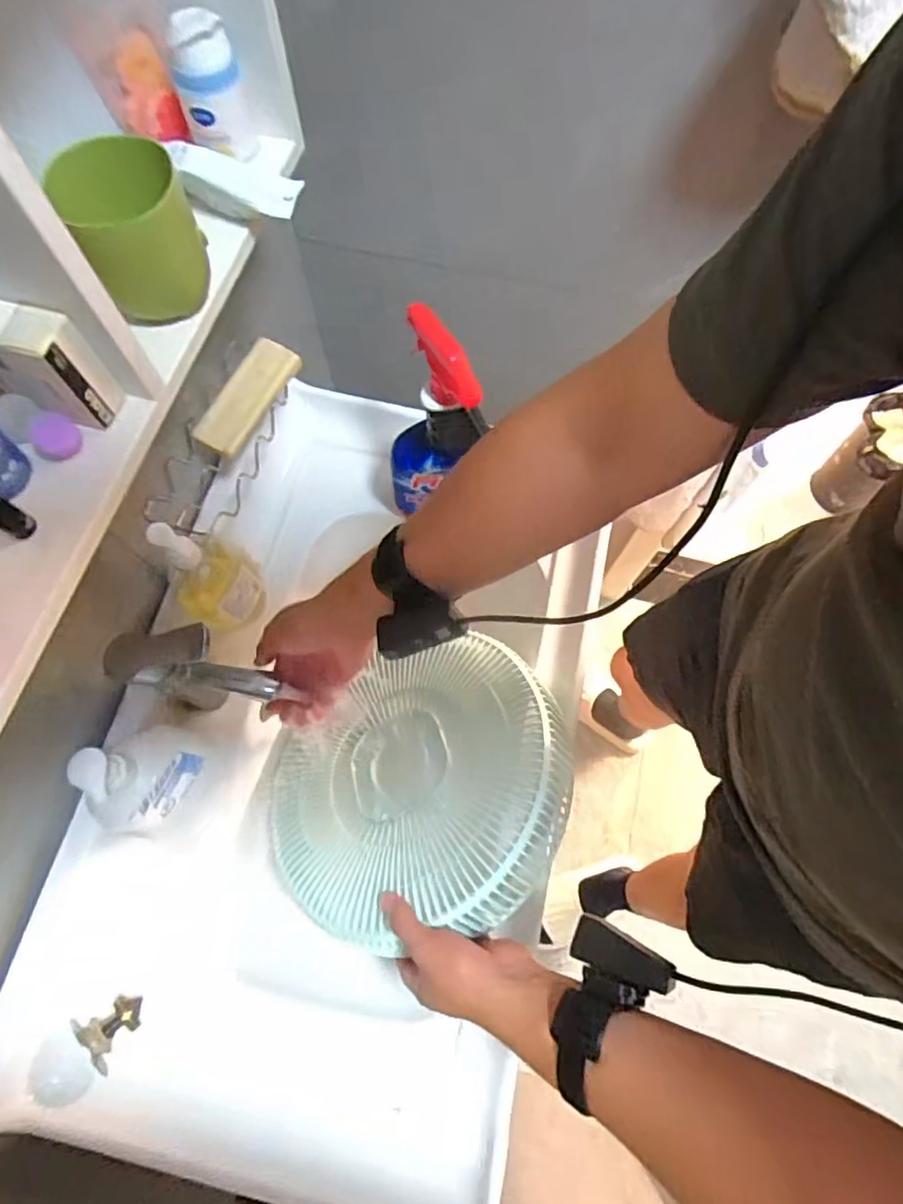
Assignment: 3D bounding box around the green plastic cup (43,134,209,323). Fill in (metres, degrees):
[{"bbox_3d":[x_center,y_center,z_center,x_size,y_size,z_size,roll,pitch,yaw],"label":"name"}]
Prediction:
[{"bbox_3d":[-0.197,-0.235,0.377,0.067,0.078,0.065,0,70,-1],"label":"green plastic cup"}]

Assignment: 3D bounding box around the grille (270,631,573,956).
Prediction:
[{"bbox_3d":[-0.045,0.191,0.625,0.331,0.047,0.279,-21,51,12],"label":"grille"}]

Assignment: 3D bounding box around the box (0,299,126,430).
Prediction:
[{"bbox_3d":[-0.238,-0.139,0.350,0.058,0.065,0.033,20,70,6],"label":"box"}]

